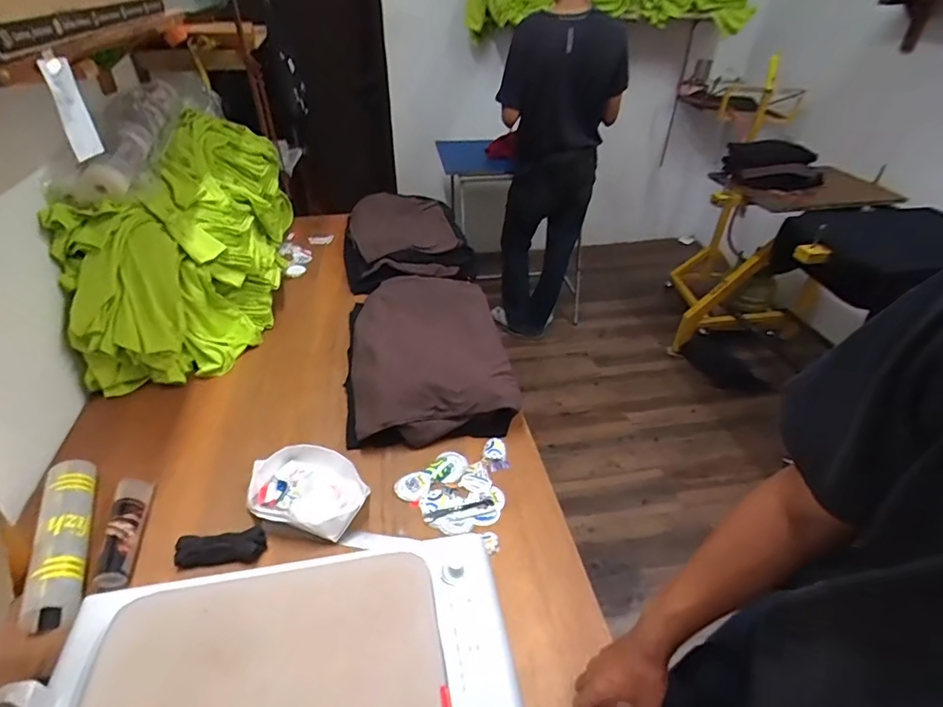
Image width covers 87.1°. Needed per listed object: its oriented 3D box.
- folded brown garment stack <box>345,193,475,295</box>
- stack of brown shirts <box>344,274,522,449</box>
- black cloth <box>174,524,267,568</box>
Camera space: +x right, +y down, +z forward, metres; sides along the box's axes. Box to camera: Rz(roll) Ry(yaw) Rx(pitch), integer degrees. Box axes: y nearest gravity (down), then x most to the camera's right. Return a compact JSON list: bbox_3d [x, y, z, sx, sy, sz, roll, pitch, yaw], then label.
[{"bbox_3d":[-0.219,-0.371,1.601,0.374,0.124,0.534,-7,40,-10],"label":"folded brown garment stack"},{"bbox_3d":[-0.109,-0.007,1.131,0.349,0.111,0.494,-6,40,-9],"label":"stack of brown shirts"},{"bbox_3d":[-0.390,0.296,0.769,0.128,0.023,0.054,-4,40,-6],"label":"black cloth"}]

